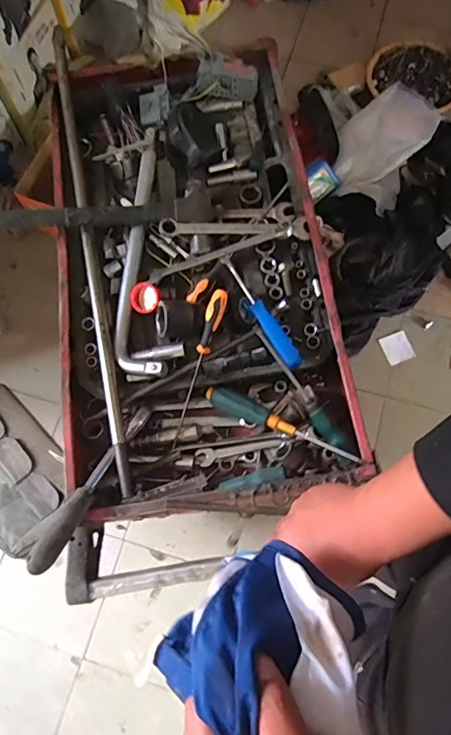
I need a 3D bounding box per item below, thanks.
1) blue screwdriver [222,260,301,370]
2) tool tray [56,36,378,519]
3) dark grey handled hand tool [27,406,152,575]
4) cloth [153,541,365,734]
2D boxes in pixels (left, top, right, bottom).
[{"bbox_3d":[0.050,-0.078,0.658,0.030,0.031,0.184,-30,75,-8],"label":"blue screwdriver"},{"bbox_3d":[-0.051,-0.156,0.715,0.373,0.106,0.718,-9,73,-2],"label":"tool tray"},{"bbox_3d":[-0.160,0.138,0.597,0.023,0.031,0.241,23,46,9],"label":"dark grey handled hand tool"},{"bbox_3d":[0.032,0.204,0.372,0.148,0.125,0.117,18,73,8],"label":"cloth"}]

